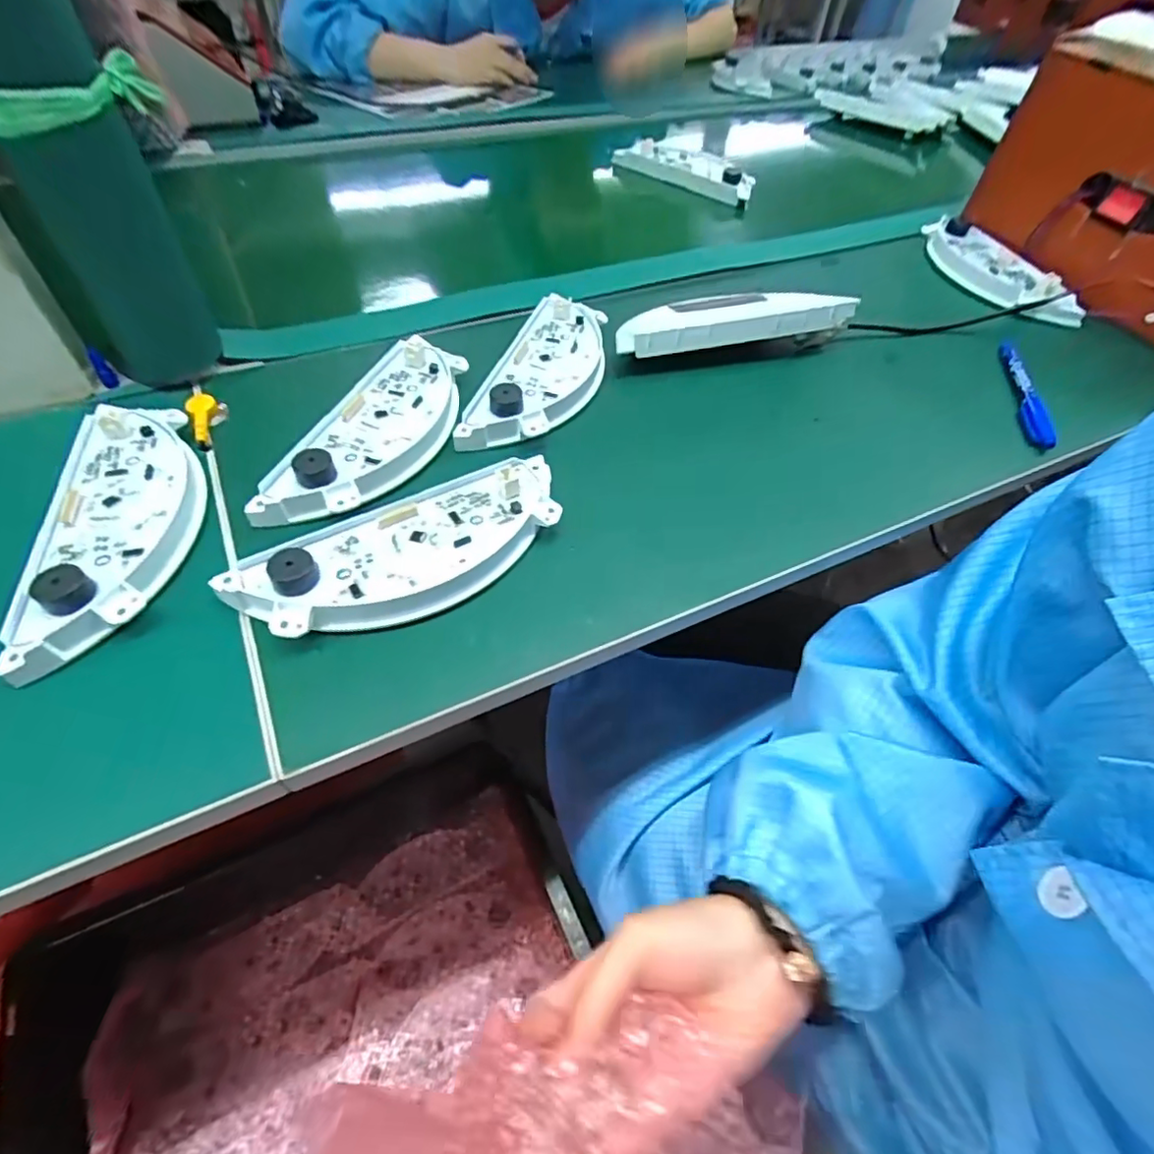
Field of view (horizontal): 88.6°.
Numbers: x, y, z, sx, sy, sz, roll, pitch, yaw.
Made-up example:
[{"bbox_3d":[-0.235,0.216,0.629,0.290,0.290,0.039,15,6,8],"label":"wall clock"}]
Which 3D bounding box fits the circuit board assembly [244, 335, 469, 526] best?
[{"bbox_3d":[-0.119,-0.092,0.358,0.069,0.020,0.165,14,52,8],"label":"circuit board assembly"}]

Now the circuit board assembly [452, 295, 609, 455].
[{"bbox_3d":[-0.019,-0.139,0.402,0.066,0.021,0.164,17,52,10],"label":"circuit board assembly"}]

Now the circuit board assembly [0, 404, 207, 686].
[{"bbox_3d":[-0.235,-0.033,0.305,0.067,0.021,0.169,-10,53,-11],"label":"circuit board assembly"}]

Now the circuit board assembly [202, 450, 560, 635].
[{"bbox_3d":[-0.082,-0.015,0.303,0.172,0.021,0.063,-26,57,-22],"label":"circuit board assembly"}]

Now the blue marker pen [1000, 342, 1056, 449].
[{"bbox_3d":[0.333,-0.139,0.443,0.016,0.012,0.119,10,51,4],"label":"blue marker pen"}]

